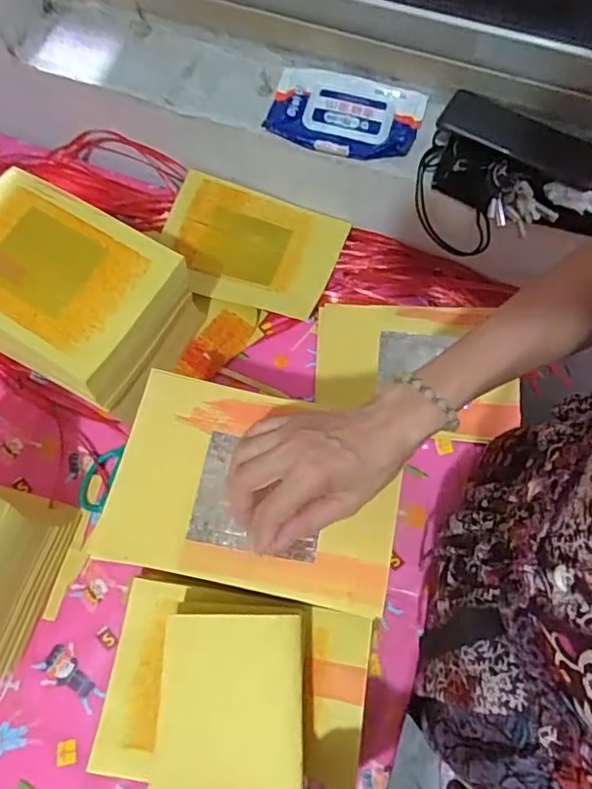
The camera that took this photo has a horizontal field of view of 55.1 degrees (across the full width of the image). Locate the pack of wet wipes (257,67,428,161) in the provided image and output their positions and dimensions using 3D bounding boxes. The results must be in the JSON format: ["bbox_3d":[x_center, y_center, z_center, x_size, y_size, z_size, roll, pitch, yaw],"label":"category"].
[{"bbox_3d":[0.055,-0.323,0.660,0.174,0.034,0.096,19,71,8],"label":"pack of wet wipes"}]

